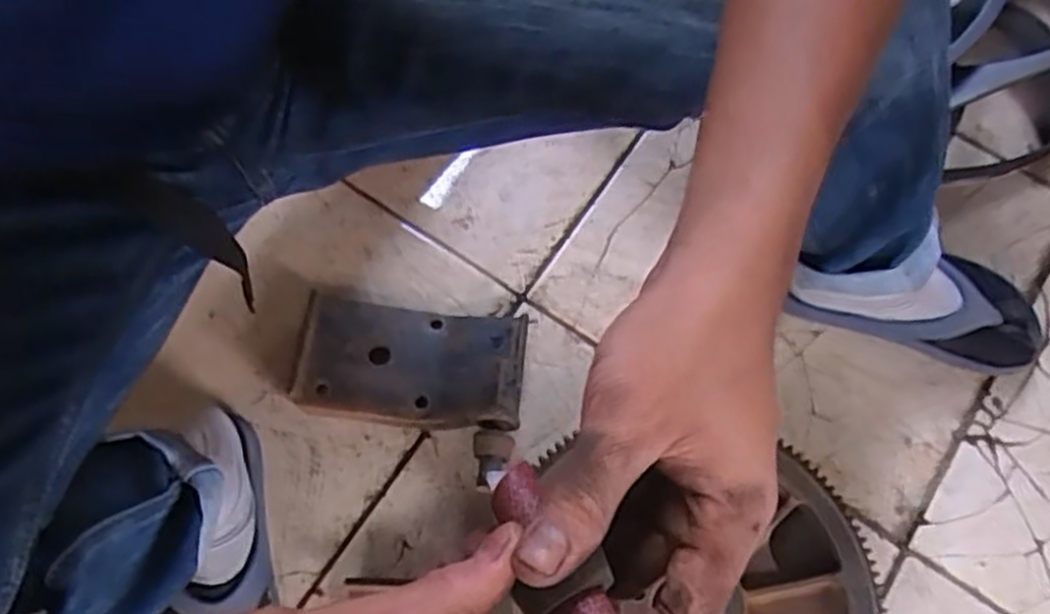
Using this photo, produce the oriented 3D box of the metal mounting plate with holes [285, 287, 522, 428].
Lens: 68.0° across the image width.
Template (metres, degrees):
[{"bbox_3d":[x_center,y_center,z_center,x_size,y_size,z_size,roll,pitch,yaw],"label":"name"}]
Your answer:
[{"bbox_3d":[-0.104,0.053,0.712,0.200,0.050,0.110,7,70,2],"label":"metal mounting plate with holes"}]

